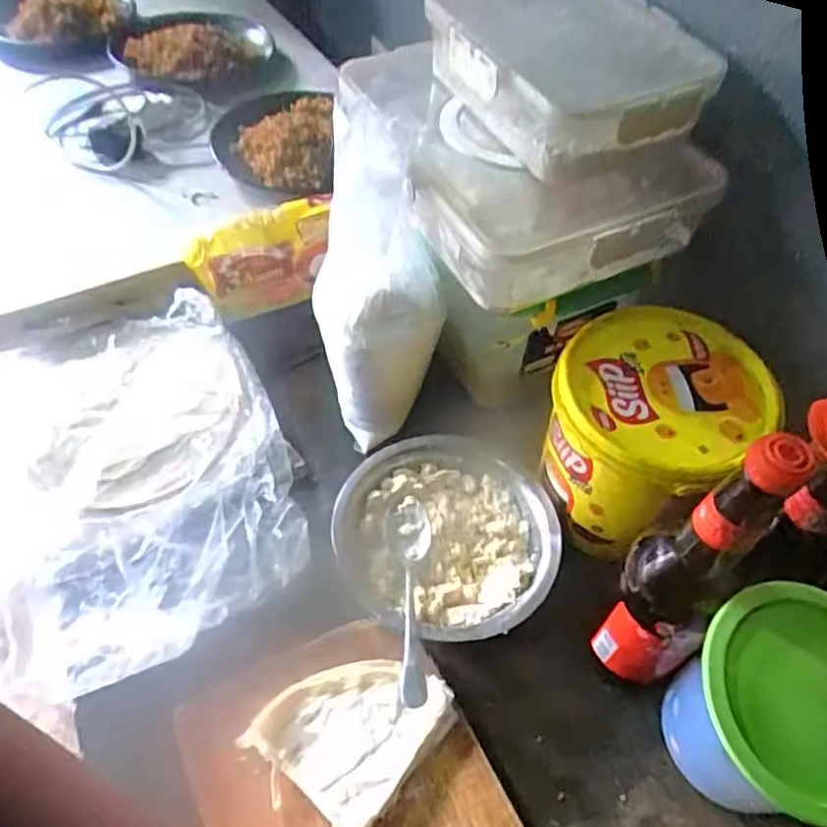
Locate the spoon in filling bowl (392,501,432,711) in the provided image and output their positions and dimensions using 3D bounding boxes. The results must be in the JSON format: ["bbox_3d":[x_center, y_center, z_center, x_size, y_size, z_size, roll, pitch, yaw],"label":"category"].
[{"bbox_3d":[0.001,0.138,0.528,0.029,0.024,0.179,1,40,-3],"label":"spoon in filling bowl"}]

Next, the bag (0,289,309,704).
[{"bbox_3d":[-0.258,0.043,0.616,0.258,0.044,0.355,-24,60,-19],"label":"bag"}]

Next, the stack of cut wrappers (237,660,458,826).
[{"bbox_3d":[-0.045,0.225,0.483,0.106,0.020,0.120,36,61,20],"label":"stack of cut wrappers"}]

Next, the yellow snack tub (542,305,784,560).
[{"bbox_3d":[0.186,0.014,0.567,0.151,0.143,0.139,1,55,-2],"label":"yellow snack tub"}]

